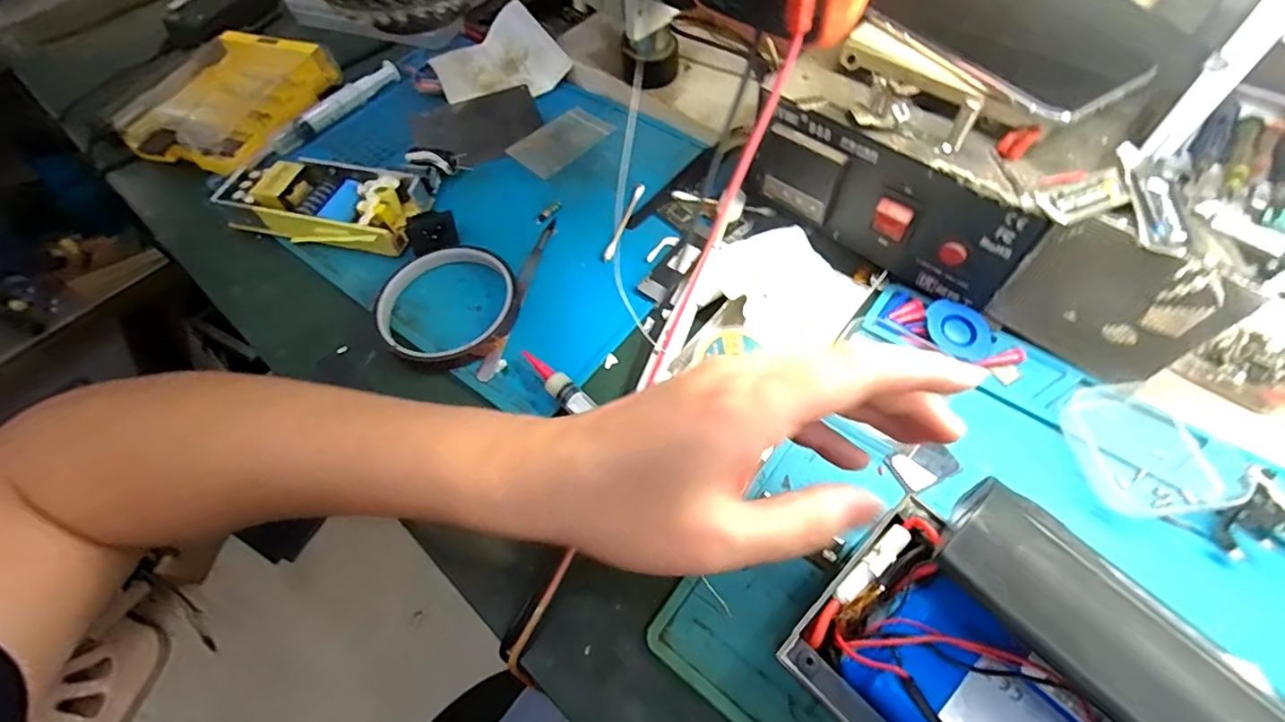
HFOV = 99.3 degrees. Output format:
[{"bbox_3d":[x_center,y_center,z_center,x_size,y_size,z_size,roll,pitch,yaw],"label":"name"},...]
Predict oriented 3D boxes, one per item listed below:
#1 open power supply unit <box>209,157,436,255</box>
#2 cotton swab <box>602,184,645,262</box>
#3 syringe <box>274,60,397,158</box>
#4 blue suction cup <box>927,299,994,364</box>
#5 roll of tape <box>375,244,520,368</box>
[{"bbox_3d":[-0.221,-0.110,0.380,0.129,0.028,0.059,9,61,9],"label":"open power supply unit"},{"bbox_3d":[-0.012,-0.096,0.374,0.005,0.005,0.069,16,62,13],"label":"cotton swab"},{"bbox_3d":[-0.249,-0.207,0.446,0.011,0.019,0.120,32,67,20],"label":"syringe"},{"bbox_3d":[0.176,-0.016,0.304,0.034,0.010,0.036,-2,60,3],"label":"blue suction cup"},{"bbox_3d":[-0.119,-0.037,0.337,0.083,0.016,0.088,-2,60,3],"label":"roll of tape"}]

